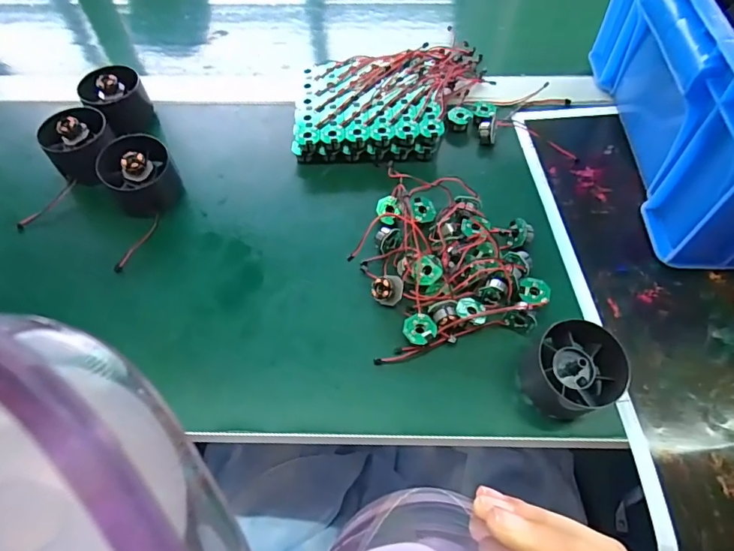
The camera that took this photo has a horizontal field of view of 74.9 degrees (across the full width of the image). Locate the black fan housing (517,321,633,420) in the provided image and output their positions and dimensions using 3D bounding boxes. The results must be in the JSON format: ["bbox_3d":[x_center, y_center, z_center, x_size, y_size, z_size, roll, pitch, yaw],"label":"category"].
[{"bbox_3d":[0.125,0.056,0.287,0.054,0.035,0.052,0,58,1],"label":"black fan housing"}]

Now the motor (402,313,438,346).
[{"bbox_3d":[0.034,0.038,0.313,0.020,0.014,0.020,0,58,1],"label":"motor"}]

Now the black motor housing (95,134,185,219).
[{"bbox_3d":[-0.174,-0.077,0.370,0.049,0.043,0.044,-10,58,-5],"label":"black motor housing"}]

